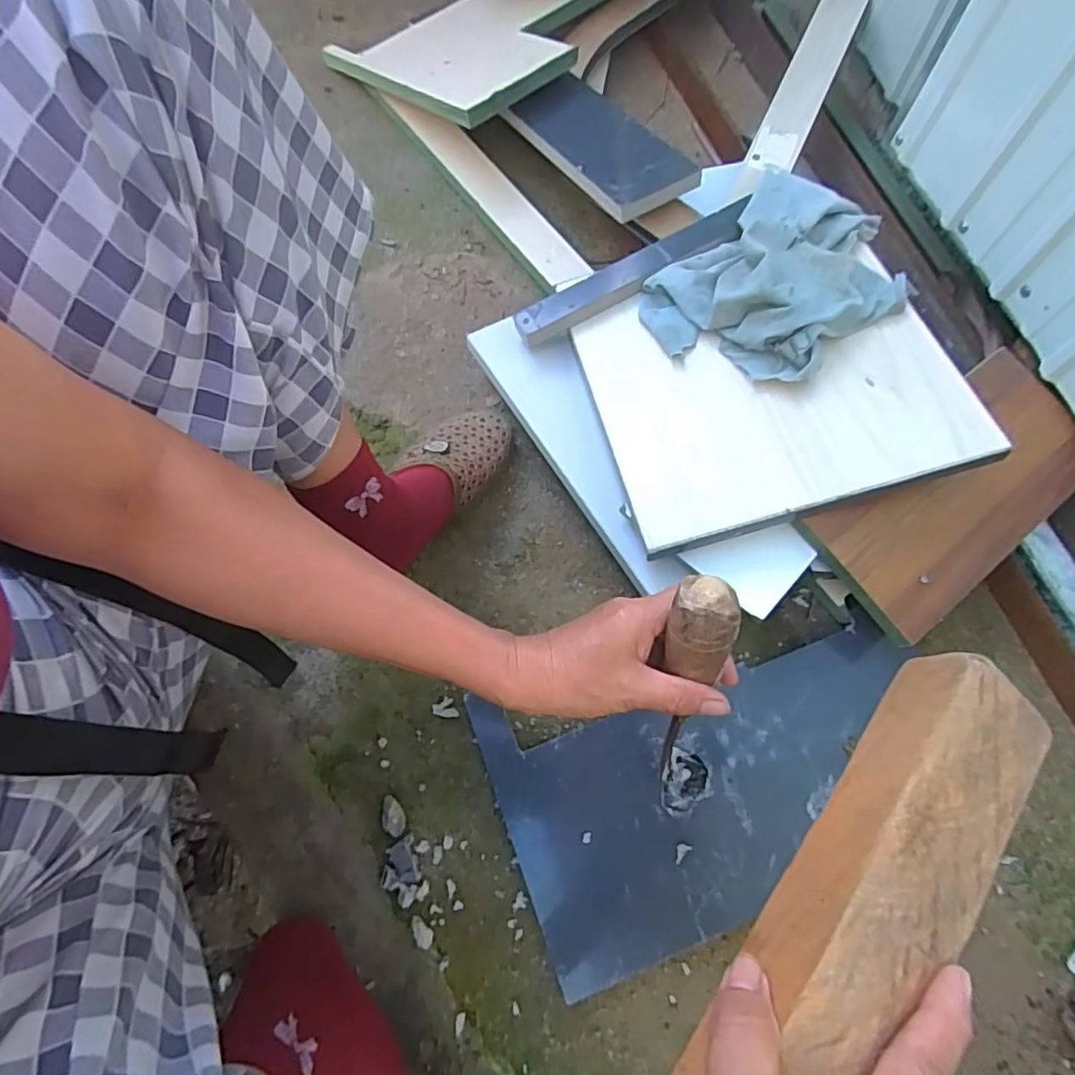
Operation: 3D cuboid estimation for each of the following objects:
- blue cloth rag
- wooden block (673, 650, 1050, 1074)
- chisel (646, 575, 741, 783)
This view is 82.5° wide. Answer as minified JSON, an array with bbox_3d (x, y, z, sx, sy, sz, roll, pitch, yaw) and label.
[{"bbox_3d":[0.218,-0.234,0.545,0.236,0.061,0.180,-43,70,-13],"label":"blue cloth rag"},{"bbox_3d":[0.102,0.167,0.222,0.060,0.037,0.308,43,67,14],"label":"wooden block"},{"bbox_3d":[0.092,0.103,0.398,0.038,0.249,0.033,-28,58,-12],"label":"chisel"}]

